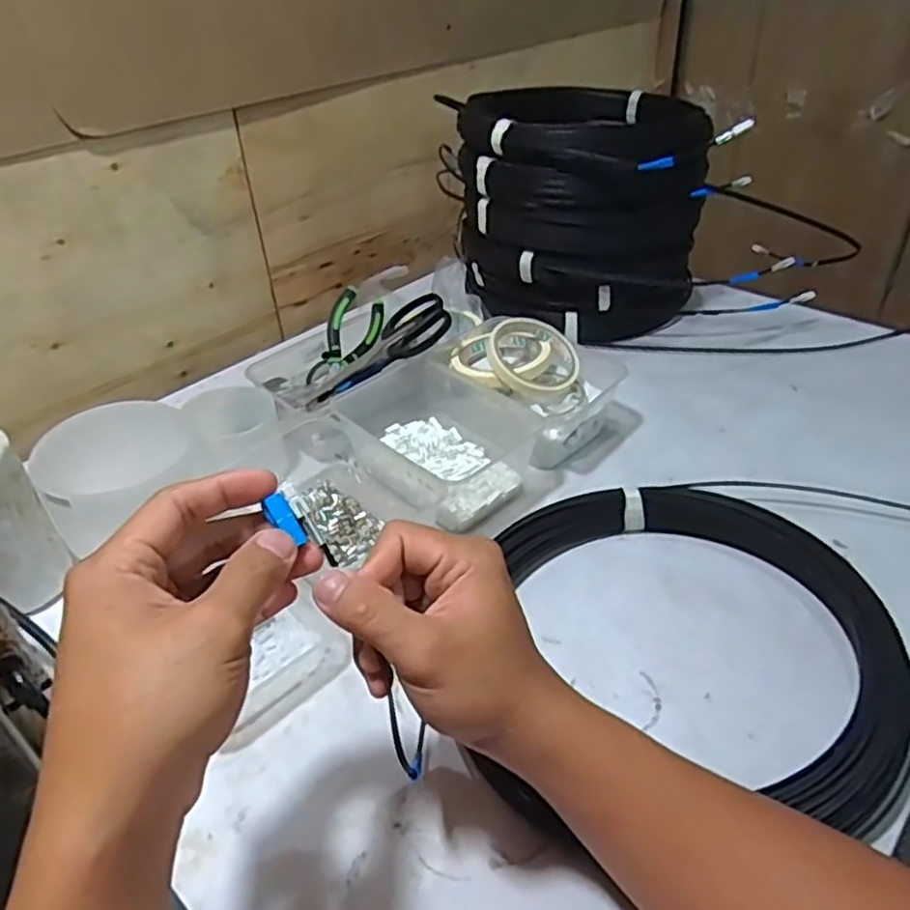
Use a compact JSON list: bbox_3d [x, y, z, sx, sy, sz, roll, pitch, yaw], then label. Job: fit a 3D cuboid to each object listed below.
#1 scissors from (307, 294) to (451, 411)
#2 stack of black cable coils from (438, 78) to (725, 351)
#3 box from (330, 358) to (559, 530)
[{"bbox_3d":[-0.080,-0.099,0.709,0.171,0.023,0.064,-34,36,14],"label":"scissors"},{"bbox_3d":[0.158,-0.294,0.846,0.256,0.237,0.269,14,40,21],"label":"stack of black cable coils"},{"bbox_3d":[-0.019,-0.019,0.650,0.142,0.062,0.178,-29,43,-30],"label":"box"}]

